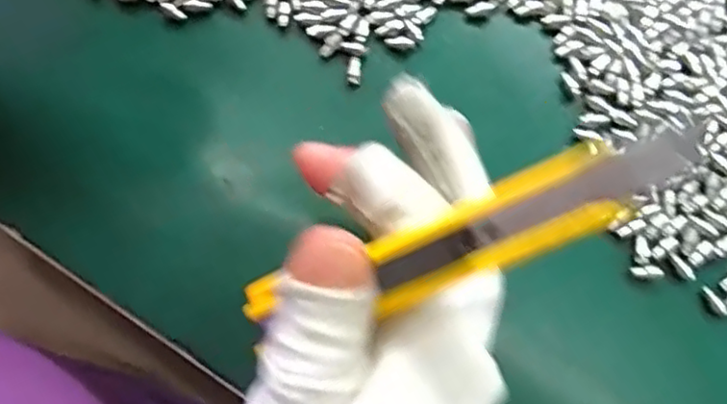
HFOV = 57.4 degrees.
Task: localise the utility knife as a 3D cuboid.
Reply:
[{"bbox_3d":[0.017,0.011,0.152,0.115,0.008,0.018,-26,76,32],"label":"utility knife"}]

